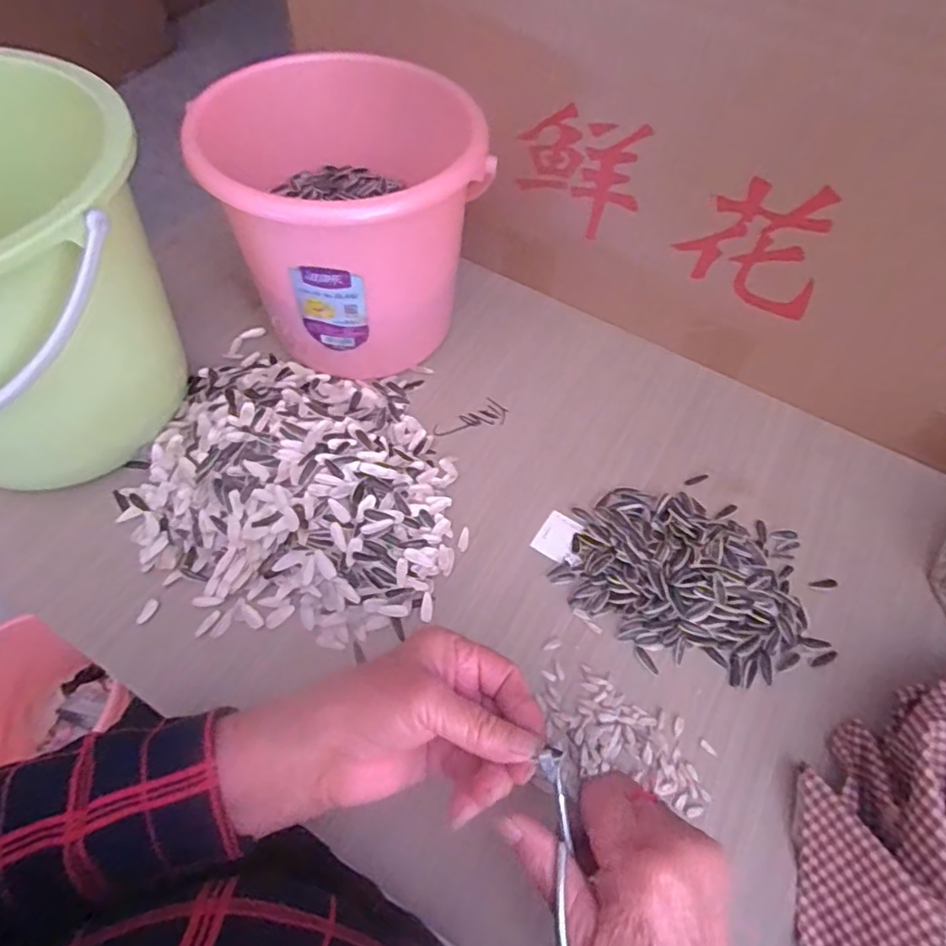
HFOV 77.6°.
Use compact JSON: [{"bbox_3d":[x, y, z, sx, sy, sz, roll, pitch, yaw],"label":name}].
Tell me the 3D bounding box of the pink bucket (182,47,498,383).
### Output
[{"bbox_3d":[-0.104,-0.209,0.501,0.194,0.209,0.168,-25,63,-18],"label":"pink bucket"}]

